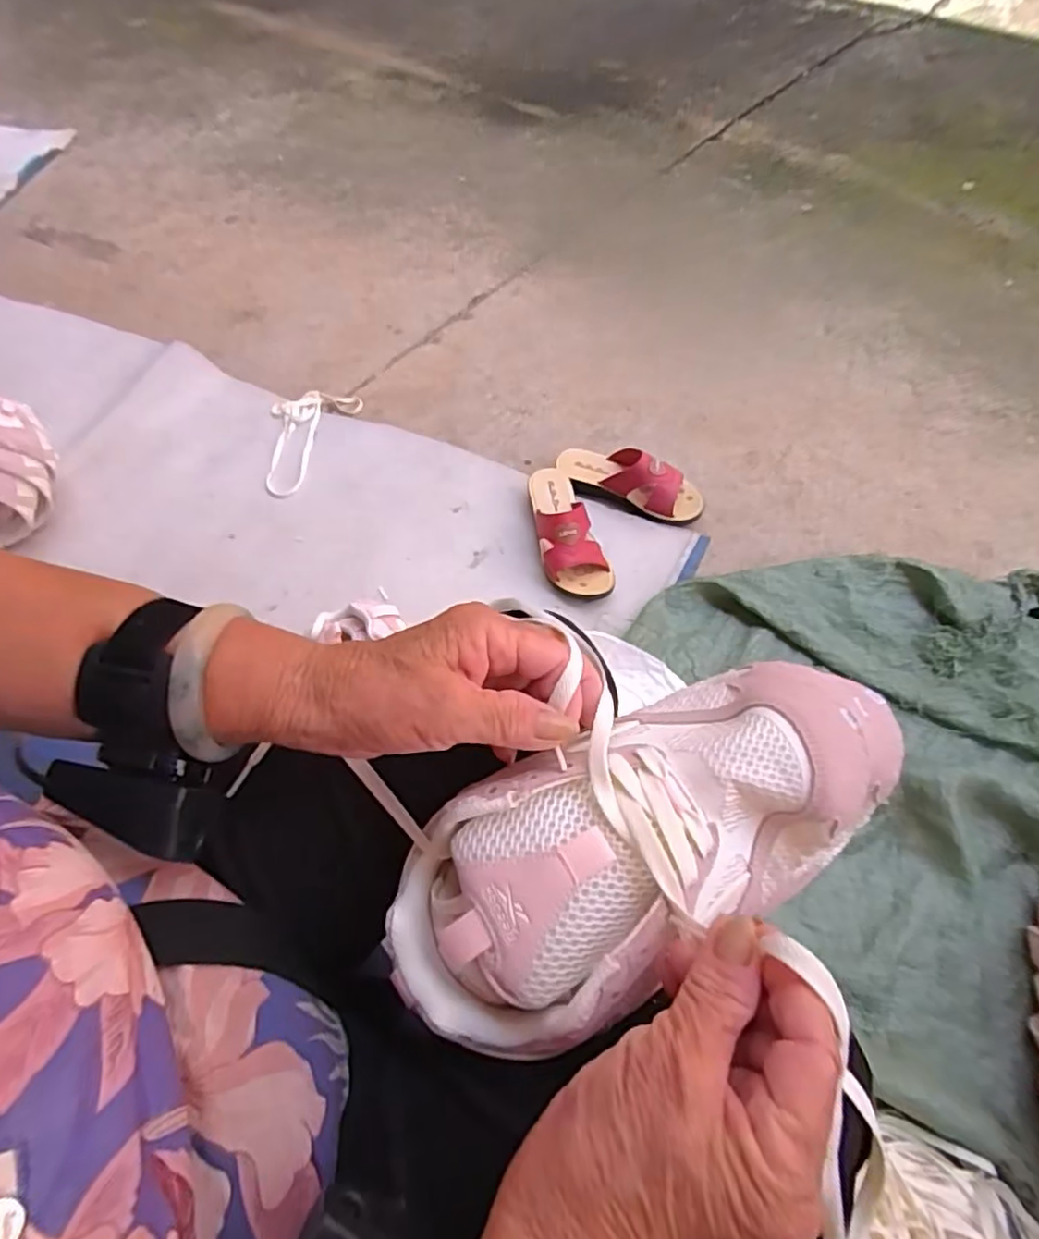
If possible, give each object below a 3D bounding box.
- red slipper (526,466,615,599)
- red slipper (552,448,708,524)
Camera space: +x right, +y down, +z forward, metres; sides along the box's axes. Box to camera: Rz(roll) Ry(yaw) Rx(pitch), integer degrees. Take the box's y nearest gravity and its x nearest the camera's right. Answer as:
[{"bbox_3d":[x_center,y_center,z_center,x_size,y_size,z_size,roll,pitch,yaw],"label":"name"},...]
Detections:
[{"bbox_3d":[0.065,-0.133,0.933,0.090,0.075,0.227,-13,60,-5],"label":"red slipper"},{"bbox_3d":[0.167,-0.212,0.980,0.226,0.072,0.079,21,63,14],"label":"red slipper"}]

